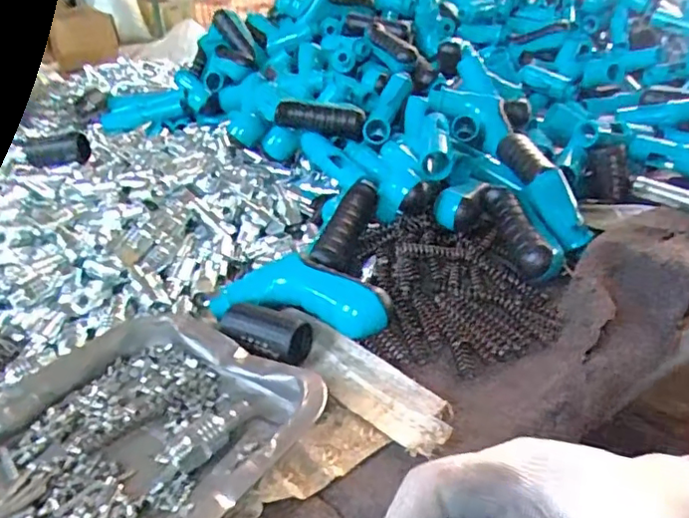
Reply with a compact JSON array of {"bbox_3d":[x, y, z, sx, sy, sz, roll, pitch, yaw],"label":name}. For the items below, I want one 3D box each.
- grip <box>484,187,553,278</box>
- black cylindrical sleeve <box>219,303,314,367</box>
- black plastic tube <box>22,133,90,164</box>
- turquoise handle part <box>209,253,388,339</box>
[{"bbox_3d":[0.148,-0.027,0.511,0.025,0.024,0.099,-7,44,-8],"label":"grip"},{"bbox_3d":[-0.056,0.054,0.414,0.067,0.029,0.029,9,32,18],"label":"black cylindrical sleeve"},{"bbox_3d":[-0.329,-0.125,0.664,0.071,0.029,0.031,2,30,6],"label":"black plastic tube"},{"bbox_3d":[-0.031,0.024,0.451,0.142,0.039,0.062,9,32,17],"label":"turquoise handle part"}]

